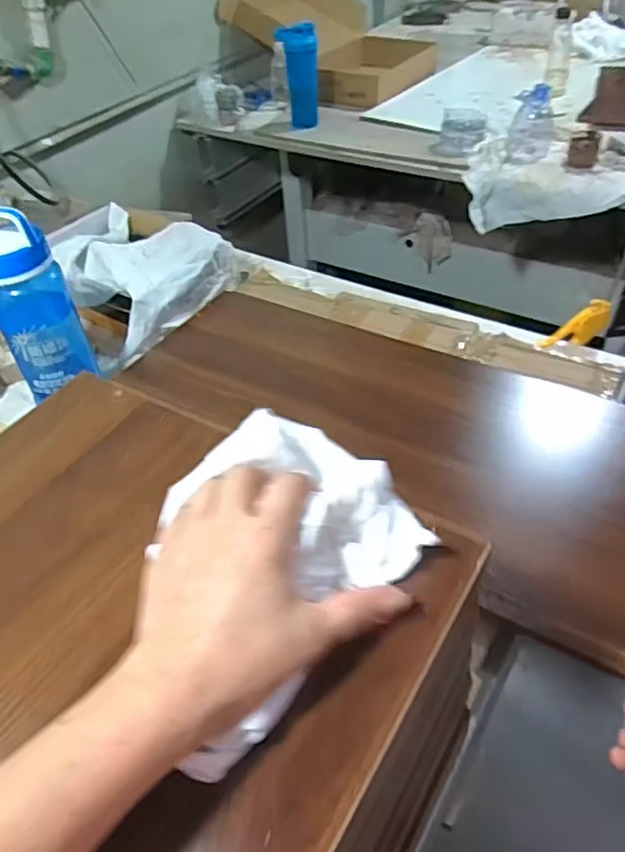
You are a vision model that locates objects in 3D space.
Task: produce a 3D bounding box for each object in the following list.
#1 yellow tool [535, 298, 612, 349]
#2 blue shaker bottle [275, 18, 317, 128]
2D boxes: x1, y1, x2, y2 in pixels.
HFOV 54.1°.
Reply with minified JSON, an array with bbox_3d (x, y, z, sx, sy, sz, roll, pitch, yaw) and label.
[{"bbox_3d":[0.396,-0.144,0.923,0.113,0.047,0.026,-30,42,17],"label":"yellow tool"},{"bbox_3d":[-0.032,-0.881,1.553,0.098,0.220,0.078,-7,45,-3],"label":"blue shaker bottle"}]

